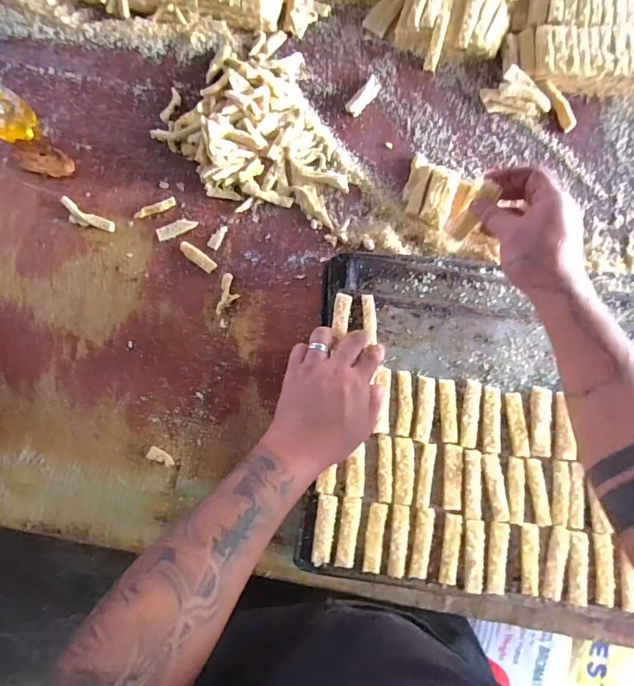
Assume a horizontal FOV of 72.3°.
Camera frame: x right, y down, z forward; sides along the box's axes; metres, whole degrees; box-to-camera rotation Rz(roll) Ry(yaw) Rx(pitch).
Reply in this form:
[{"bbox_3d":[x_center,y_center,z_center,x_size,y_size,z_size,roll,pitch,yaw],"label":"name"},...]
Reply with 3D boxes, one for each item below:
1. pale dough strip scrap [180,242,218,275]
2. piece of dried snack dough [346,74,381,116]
[{"bbox_3d":[-0.160,-0.116,0.583,0.055,0.006,0.019,36,83,6],"label":"pale dough strip scrap"},{"bbox_3d":[0.067,-0.350,0.612,0.023,0.010,0.068,40,84,7],"label":"piece of dried snack dough"}]

